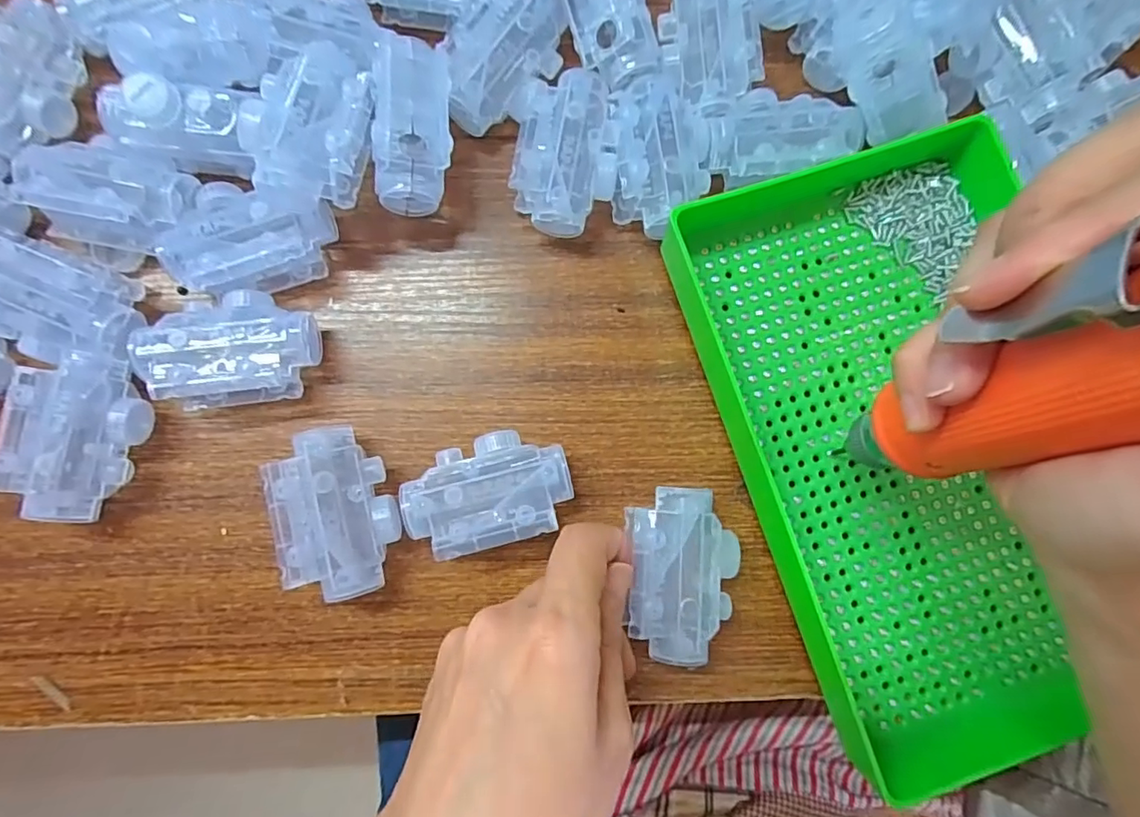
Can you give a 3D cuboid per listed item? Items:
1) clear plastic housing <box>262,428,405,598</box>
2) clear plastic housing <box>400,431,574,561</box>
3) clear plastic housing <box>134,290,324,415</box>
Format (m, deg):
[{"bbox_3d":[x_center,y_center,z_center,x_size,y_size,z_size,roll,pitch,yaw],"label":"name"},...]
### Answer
[{"bbox_3d":[-0.096,0.043,0.234,0.044,0.027,0.068,-14,84,-3],"label":"clear plastic housing"},{"bbox_3d":[-0.034,0.034,0.239,0.067,0.032,0.043,-14,84,-3],"label":"clear plastic housing"},{"bbox_3d":[-0.144,-0.026,0.241,0.062,0.031,0.046,-7,84,-3],"label":"clear plastic housing"}]

